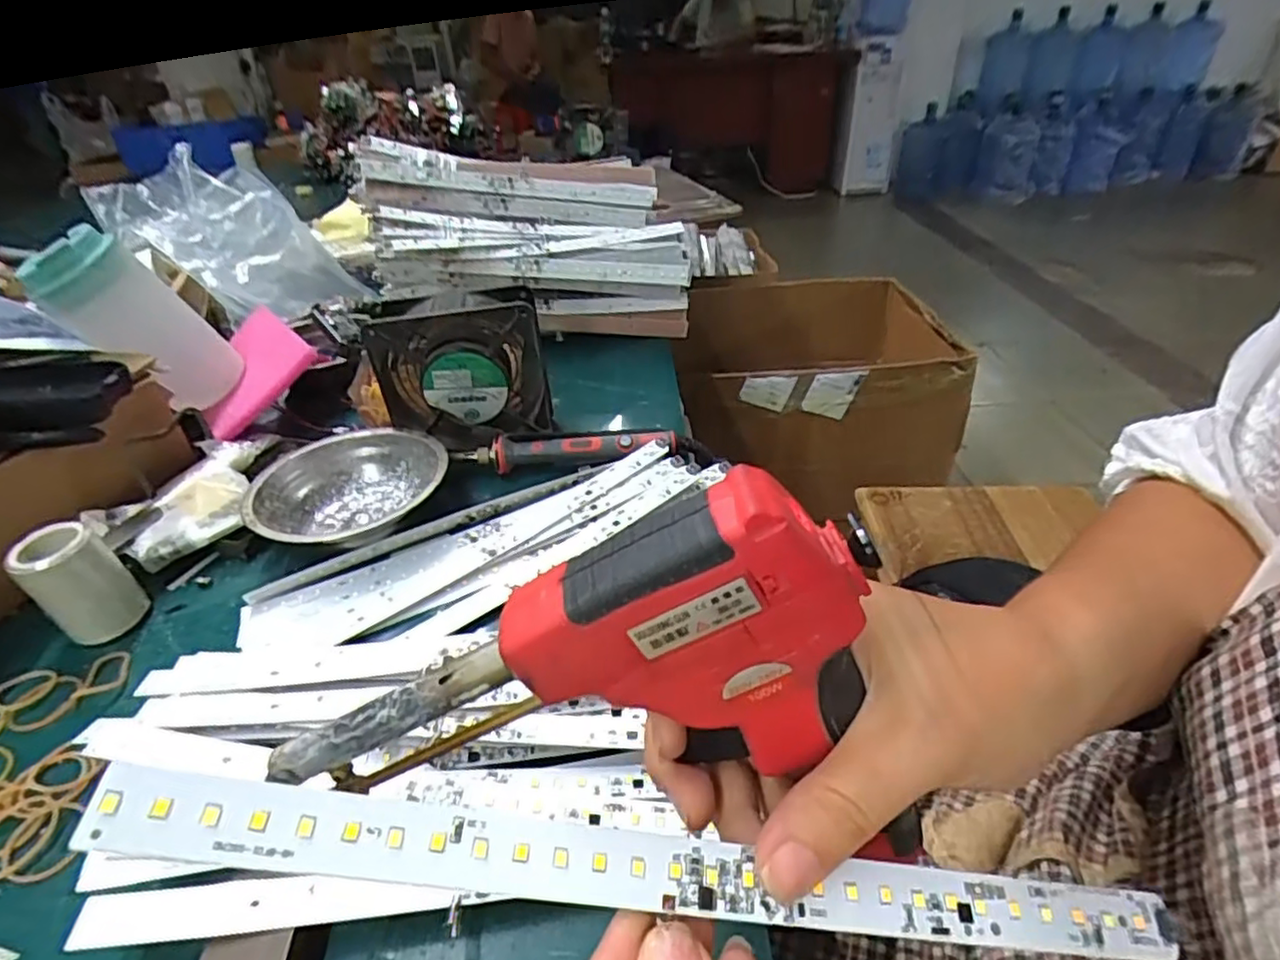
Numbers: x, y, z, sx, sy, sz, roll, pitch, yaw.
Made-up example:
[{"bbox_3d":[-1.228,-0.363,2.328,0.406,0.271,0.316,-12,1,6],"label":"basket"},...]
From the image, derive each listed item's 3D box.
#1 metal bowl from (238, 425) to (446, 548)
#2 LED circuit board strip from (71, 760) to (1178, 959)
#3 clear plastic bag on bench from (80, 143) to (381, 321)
[{"bbox_3d":[-0.194,0.009,0.456,0.122,0.034,0.117,-2,36,1],"label":"metal bowl"},{"bbox_3d":[0.015,0.101,0.171,0.275,0.010,0.018,13,35,-10],"label":"LED circuit board strip"},{"bbox_3d":[-0.454,-0.263,0.742,0.191,0.138,0.184,24,45,33],"label":"clear plastic bag on bench"}]

